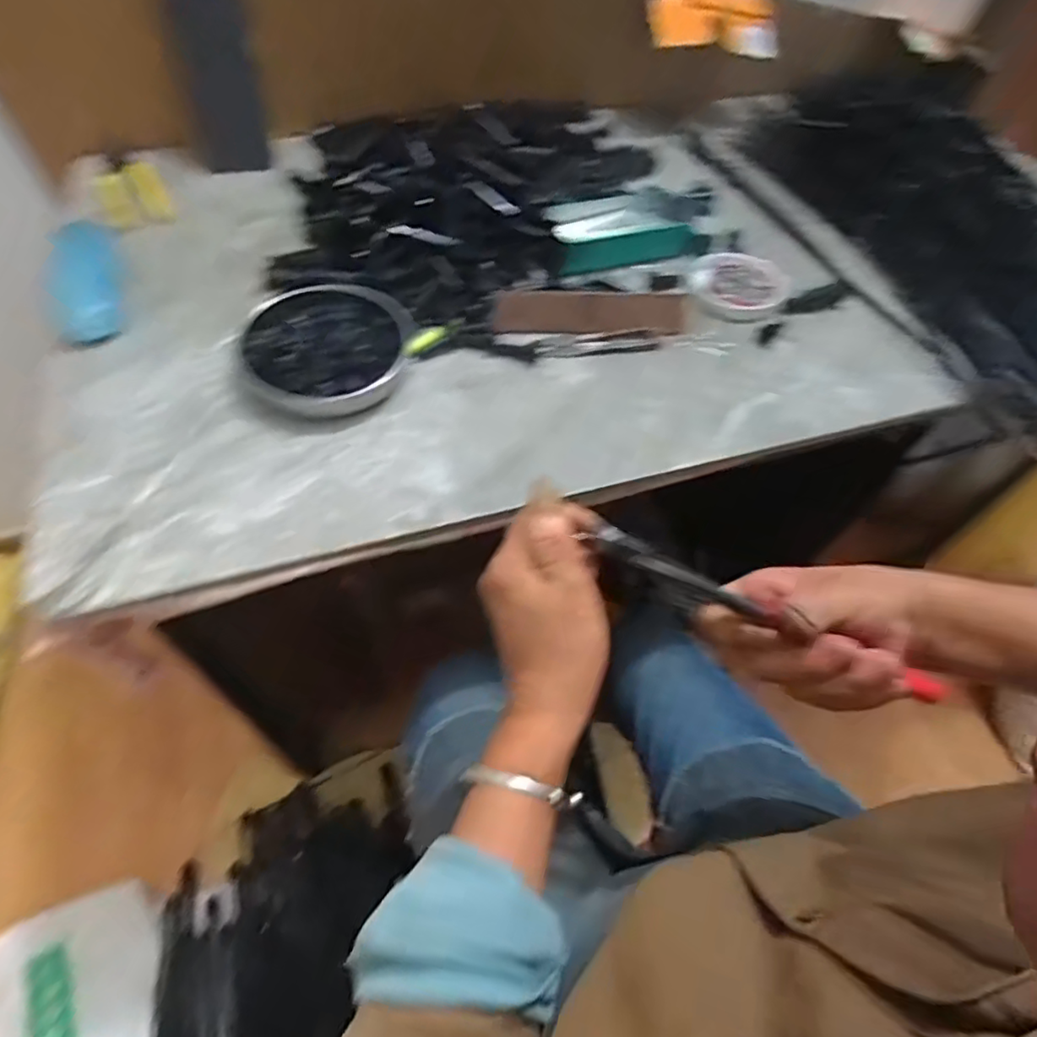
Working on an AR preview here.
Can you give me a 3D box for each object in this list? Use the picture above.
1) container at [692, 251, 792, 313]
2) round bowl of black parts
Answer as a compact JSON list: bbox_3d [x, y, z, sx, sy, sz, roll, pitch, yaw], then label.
[{"bbox_3d":[0.233,-0.249,0.653,0.099,0.010,0.103,2,55,-3],"label":"container"},{"bbox_3d":[-0.164,-0.142,0.522,0.129,0.028,0.136,2,55,-3],"label":"round bowl of black parts"}]

